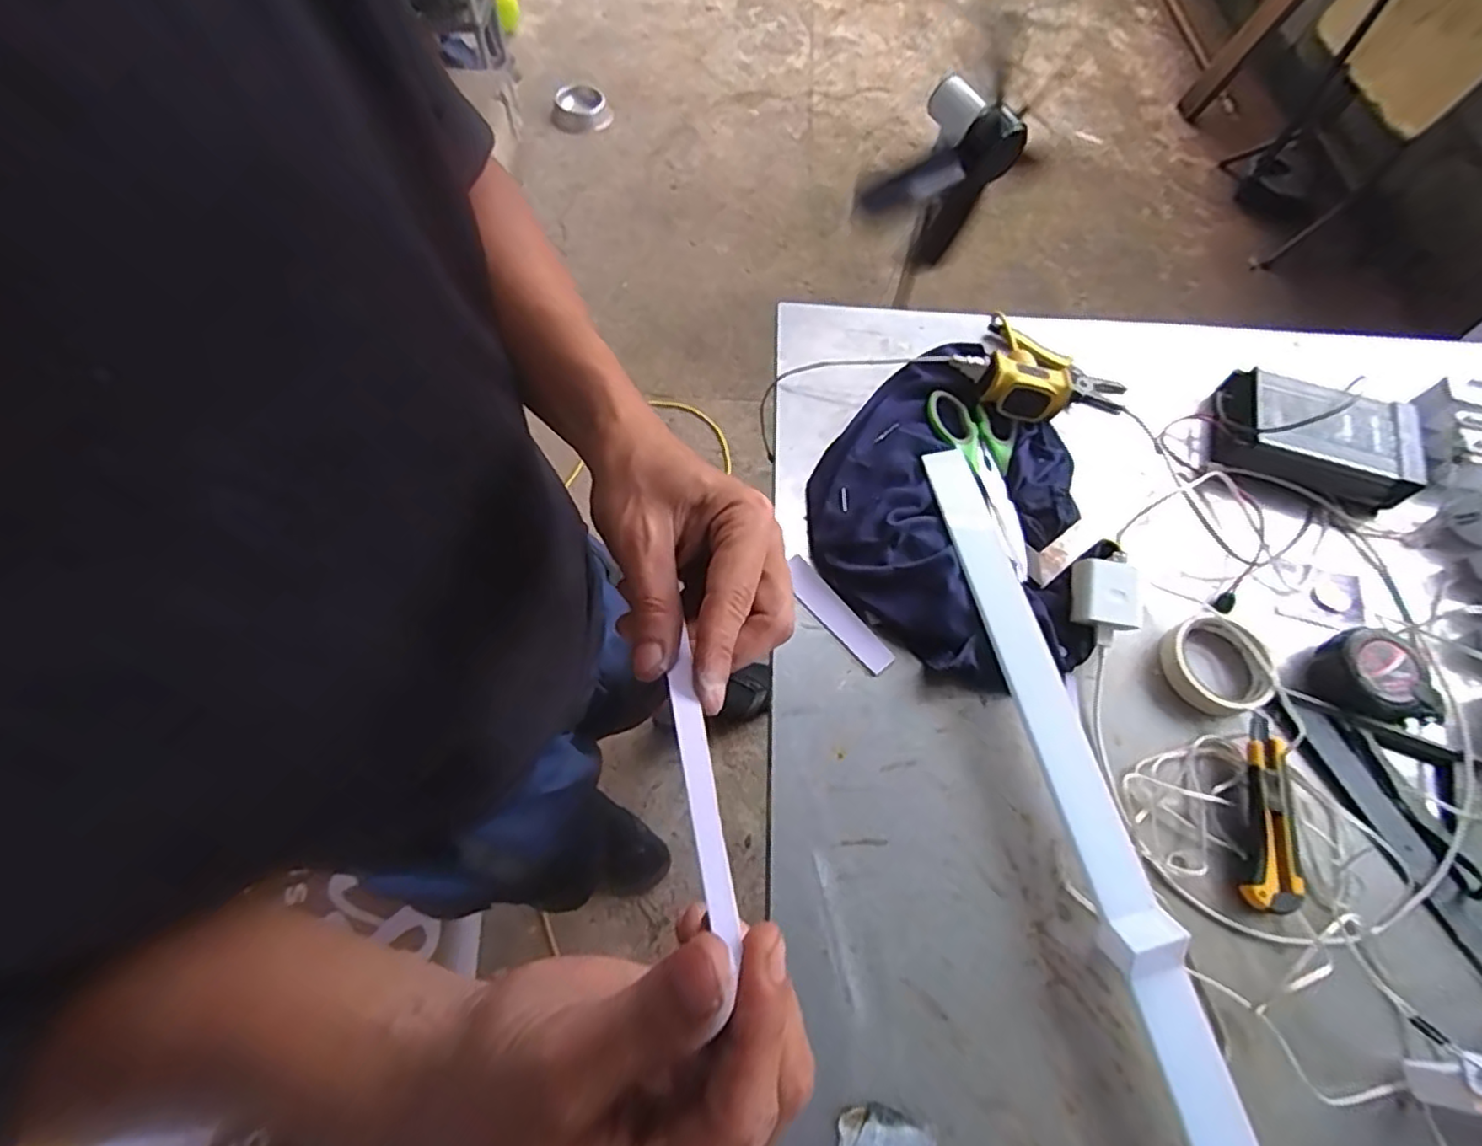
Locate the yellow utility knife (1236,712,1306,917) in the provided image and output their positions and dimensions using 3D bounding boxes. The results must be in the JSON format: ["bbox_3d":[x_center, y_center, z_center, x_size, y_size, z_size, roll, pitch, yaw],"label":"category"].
[{"bbox_3d":[0.433,0.197,0.552,0.039,0.017,0.152,18,65,7],"label":"yellow utility knife"}]

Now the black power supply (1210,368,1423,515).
[{"bbox_3d":[0.612,-0.150,0.715,0.190,0.050,0.116,19,65,8],"label":"black power supply"}]

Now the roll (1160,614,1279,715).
[{"bbox_3d":[0.430,0.083,0.610,0.088,0.019,0.087,0,64,-1],"label":"roll"}]

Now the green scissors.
[{"bbox_3d":[0.261,-0.101,0.680,0.081,0.017,0.221,-15,65,-8],"label":"green scissors"}]

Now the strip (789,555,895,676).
[{"bbox_3d":[0.089,0.039,0.628,0.028,0.014,0.128,-39,71,-18],"label":"strip"}]

